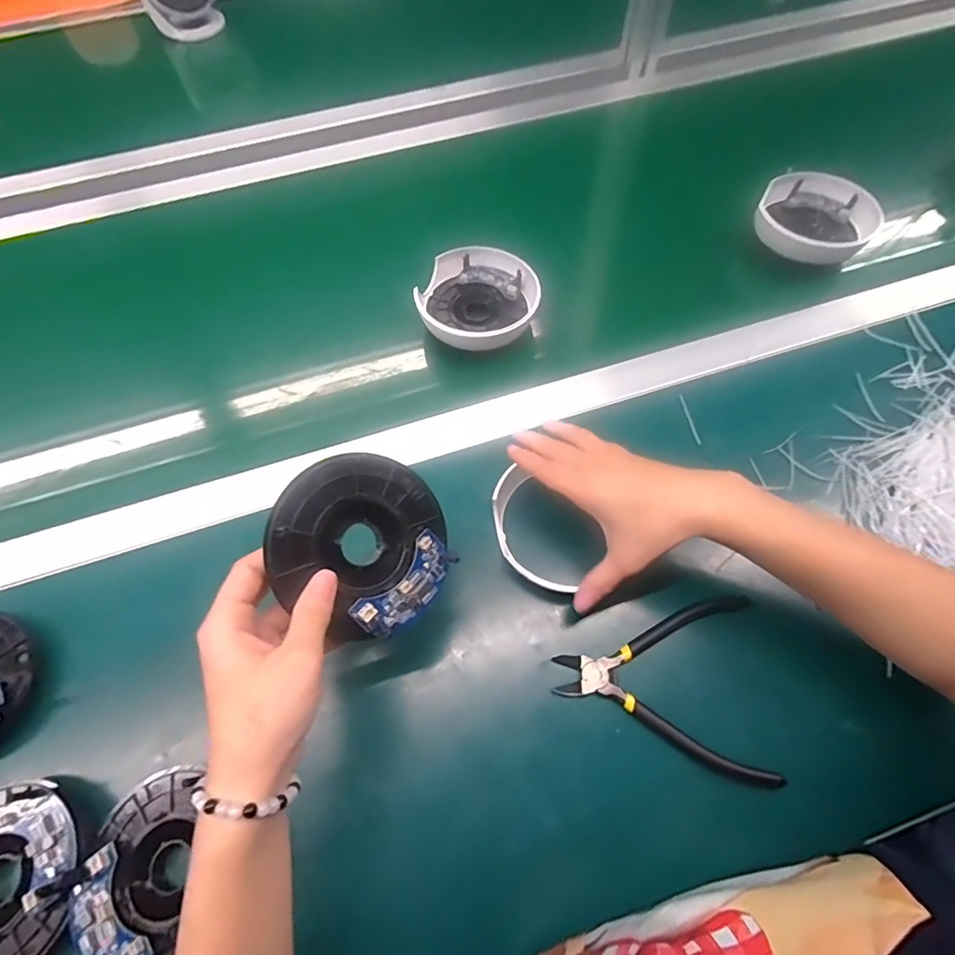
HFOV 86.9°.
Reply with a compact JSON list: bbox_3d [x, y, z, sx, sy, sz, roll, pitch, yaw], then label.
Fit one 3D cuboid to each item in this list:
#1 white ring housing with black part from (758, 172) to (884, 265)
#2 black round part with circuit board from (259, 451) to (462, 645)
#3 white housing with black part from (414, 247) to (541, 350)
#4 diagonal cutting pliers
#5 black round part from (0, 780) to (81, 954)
[{"bbox_3d":[0.351,-0.273,0.537,0.111,0.037,0.112,-38,69,-15],"label":"white ring housing with black part"},{"bbox_3d":[-0.065,0.037,0.291,0.101,0.014,0.096,7,75,-26],"label":"black round part with circuit board"},{"bbox_3d":[0.002,-0.177,0.505,0.121,0.035,0.114,-8,64,-2],"label":"white housing with black part"},{"bbox_3d":[0.127,0.139,0.353,0.139,0.010,0.117,4,64,4],"label":"diagonal cutting pliers"},{"bbox_3d":[-0.284,0.235,0.297,0.085,0.022,0.102,-40,69,-16],"label":"black round part"}]

